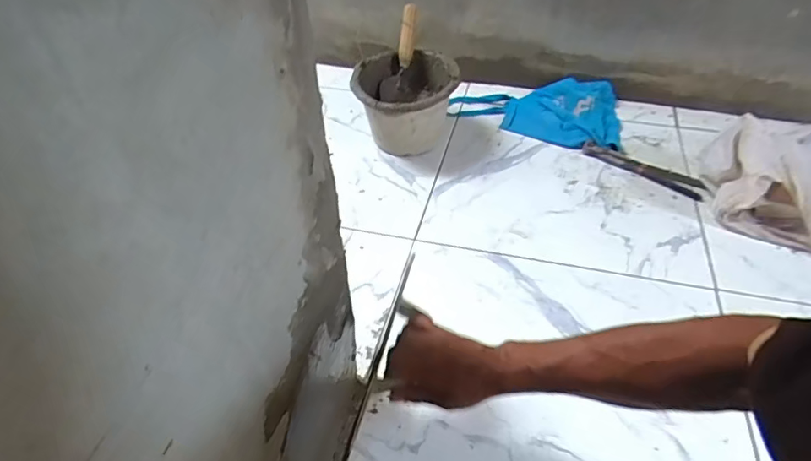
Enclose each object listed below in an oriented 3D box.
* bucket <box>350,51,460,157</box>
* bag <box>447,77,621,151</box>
[{"bbox_3d":[0.000,-0.269,1.094,0.203,0.159,0.215,0,43,0],"label":"bucket"},{"bbox_3d":[0.301,-0.288,1.189,0.393,0.048,0.239,9,44,10],"label":"bag"}]

